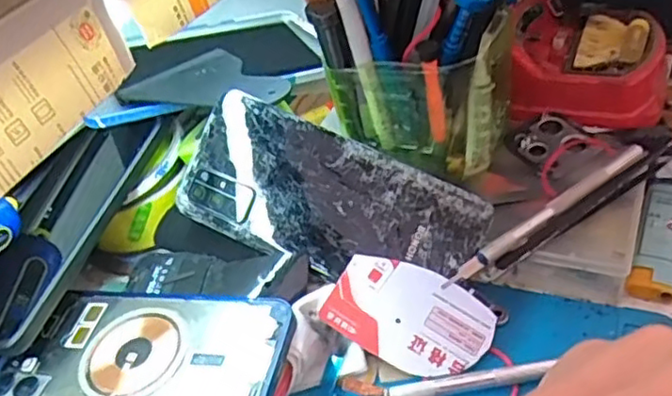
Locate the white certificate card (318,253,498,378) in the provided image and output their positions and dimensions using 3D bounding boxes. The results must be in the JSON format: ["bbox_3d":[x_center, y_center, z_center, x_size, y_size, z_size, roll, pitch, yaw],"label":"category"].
[{"bbox_3d":[0.035,0.055,0.311,0.074,0.004,0.047,28,78,14],"label":"white certificate card"}]

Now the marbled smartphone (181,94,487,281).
[{"bbox_3d":[-0.004,0.001,0.334,0.152,0.009,0.070,21,83,12],"label":"marbled smartphone"}]

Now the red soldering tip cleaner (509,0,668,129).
[{"bbox_3d":[0.151,-0.087,0.398,0.091,0.041,0.093,9,43,25],"label":"red soldering tip cleaner"}]

